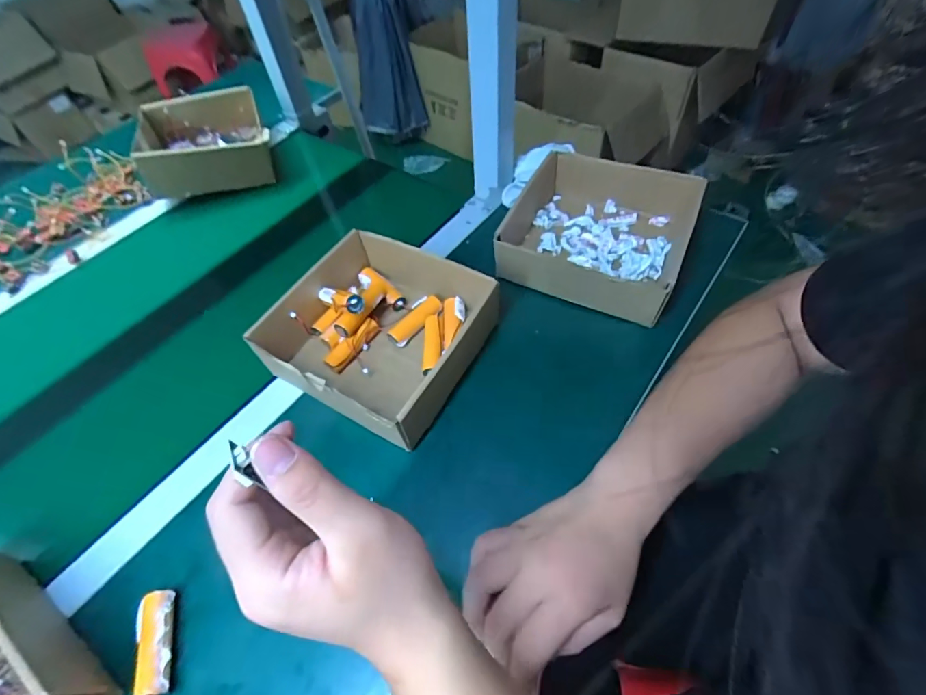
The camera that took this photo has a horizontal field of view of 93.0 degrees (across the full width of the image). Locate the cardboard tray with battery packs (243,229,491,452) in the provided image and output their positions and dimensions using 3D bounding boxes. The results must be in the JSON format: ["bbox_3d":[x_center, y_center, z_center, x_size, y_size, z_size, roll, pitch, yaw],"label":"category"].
[{"bbox_3d":[-0.092,-0.019,0.477,0.207,0.078,0.192,25,60,20],"label":"cardboard tray with battery packs"}]

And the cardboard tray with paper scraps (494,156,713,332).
[{"bbox_3d":[0.159,-0.136,0.534,0.199,0.082,0.200,23,60,20],"label":"cardboard tray with paper scraps"}]

